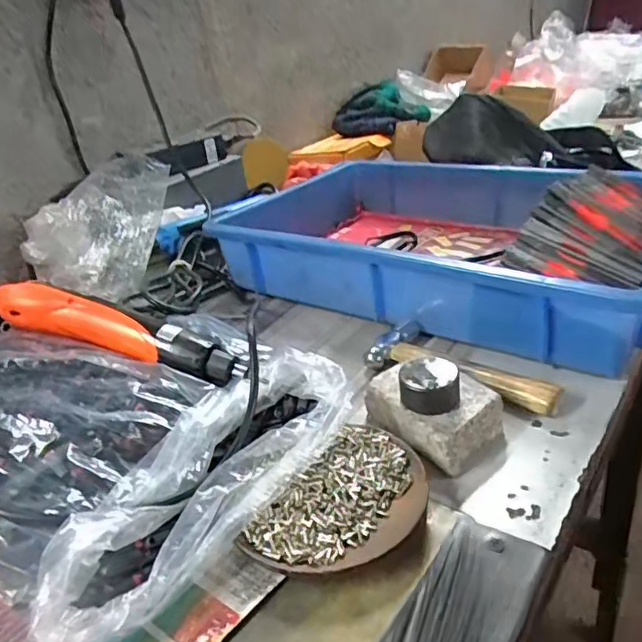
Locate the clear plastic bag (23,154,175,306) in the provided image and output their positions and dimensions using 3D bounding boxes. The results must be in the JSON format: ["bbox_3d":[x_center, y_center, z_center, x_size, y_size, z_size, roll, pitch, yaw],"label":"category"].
[{"bbox_3d":[-0.234,-0.091,0.599,0.159,0.117,0.078,-1,28,16],"label":"clear plastic bag"}]

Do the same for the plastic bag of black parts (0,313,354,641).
[{"bbox_3d":[-0.139,0.060,0.400,0.278,0.070,0.228,18,37,40],"label":"plastic bag of black parts"}]

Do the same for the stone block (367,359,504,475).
[{"bbox_3d":[0.076,0.060,0.394,0.057,0.032,0.084,-24,32,-28],"label":"stone block"}]

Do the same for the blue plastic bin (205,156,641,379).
[{"bbox_3d":[0.133,-0.096,0.620,0.448,0.085,0.334,13,34,34],"label":"blue plastic bin"}]

